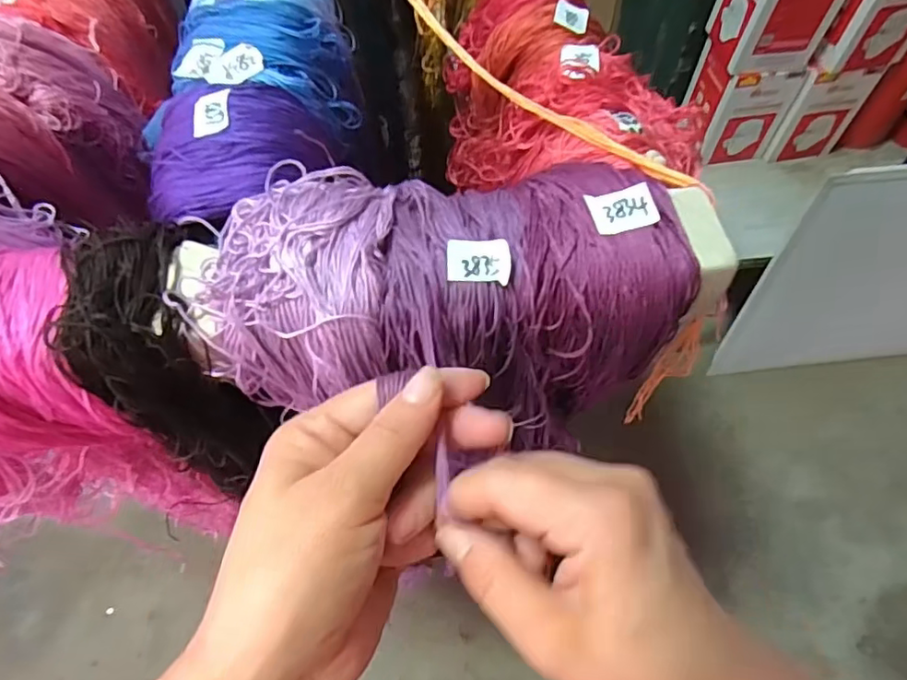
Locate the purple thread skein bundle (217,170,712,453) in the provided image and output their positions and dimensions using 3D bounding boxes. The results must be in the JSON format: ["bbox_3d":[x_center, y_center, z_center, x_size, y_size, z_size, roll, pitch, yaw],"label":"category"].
[{"bbox_3d":[0.003,-0.014,0.282,0.202,0.101,0.091,0,60,2],"label":"purple thread skein bundle"}]

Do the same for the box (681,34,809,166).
[{"bbox_3d":[0.528,-0.447,1.078,0.138,0.177,0.122,-6,60,-2],"label":"box"}]

